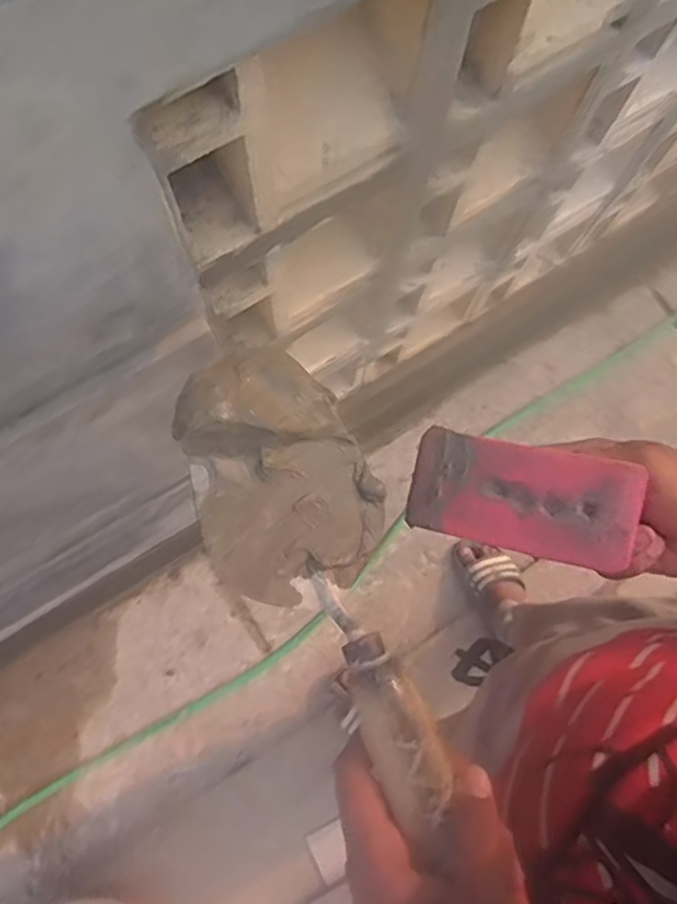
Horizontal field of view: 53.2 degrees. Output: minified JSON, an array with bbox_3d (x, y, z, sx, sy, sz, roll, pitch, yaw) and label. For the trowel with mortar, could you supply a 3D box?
[{"bbox_3d":[-0.006,0.061,0.337,0.090,0.048,0.236,-25,76,-6],"label":"trowel with mortar"}]

